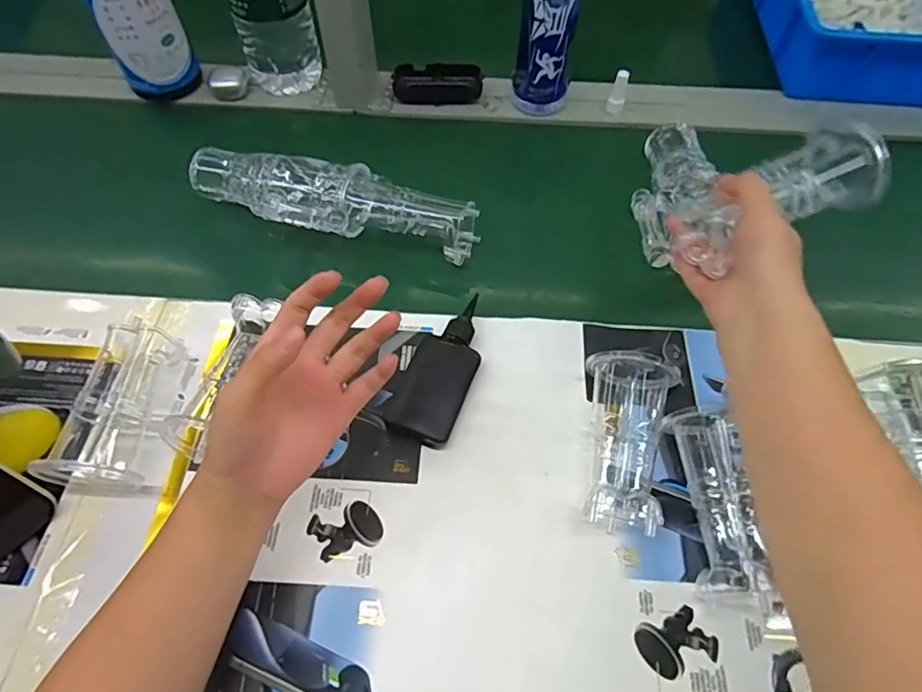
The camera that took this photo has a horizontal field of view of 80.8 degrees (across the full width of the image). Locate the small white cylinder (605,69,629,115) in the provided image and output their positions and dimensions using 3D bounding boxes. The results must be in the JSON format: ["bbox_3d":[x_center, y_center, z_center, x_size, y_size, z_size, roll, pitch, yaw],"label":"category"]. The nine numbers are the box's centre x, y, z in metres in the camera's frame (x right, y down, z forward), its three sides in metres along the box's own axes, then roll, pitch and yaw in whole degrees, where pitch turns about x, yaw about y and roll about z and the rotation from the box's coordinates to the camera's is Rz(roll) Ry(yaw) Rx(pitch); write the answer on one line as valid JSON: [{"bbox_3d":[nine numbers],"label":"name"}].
[{"bbox_3d":[0.193,-0.309,0.660,0.020,0.047,0.019,17,61,10],"label":"small white cylinder"}]

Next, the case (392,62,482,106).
[{"bbox_3d":[-0.029,-0.332,0.682,0.107,0.033,0.046,0,59,0],"label":"case"}]

